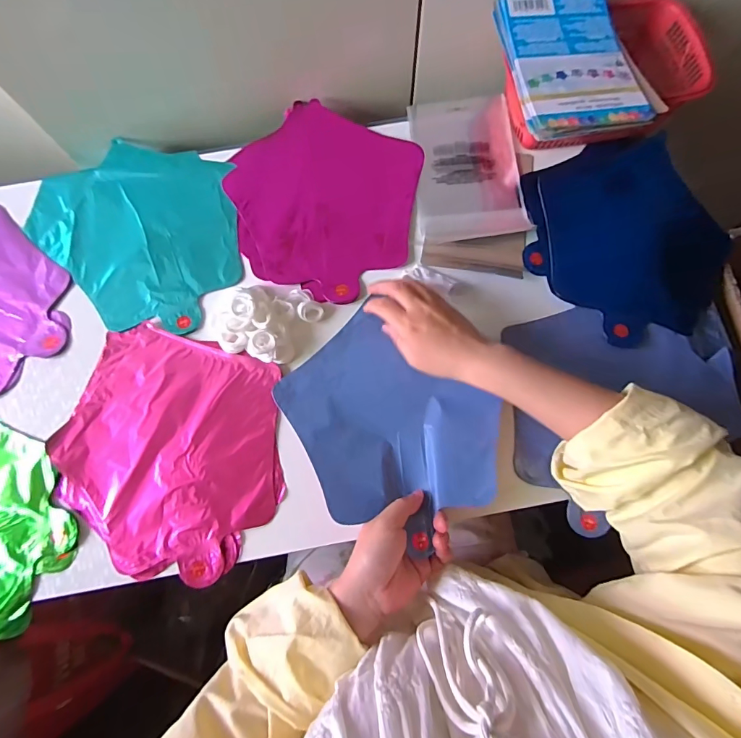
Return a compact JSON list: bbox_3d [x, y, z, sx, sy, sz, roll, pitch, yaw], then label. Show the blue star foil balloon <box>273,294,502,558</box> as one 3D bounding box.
[{"bbox_3d":[0.017,0.054,0.427,0.178,0.038,0.222,-40,78,-9],"label":"blue star foil balloon"}]

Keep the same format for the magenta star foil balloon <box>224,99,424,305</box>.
[{"bbox_3d":[-0.059,-0.203,0.495,0.231,0.018,0.226,22,77,7],"label":"magenta star foil balloon"}]

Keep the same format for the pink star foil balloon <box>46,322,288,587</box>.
[{"bbox_3d":[-0.203,0.081,0.433,0.235,0.010,0.223,20,77,6],"label":"pink star foil balloon"}]

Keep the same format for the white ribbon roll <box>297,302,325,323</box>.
[{"bbox_3d":[-0.066,-0.063,0.460,0.026,0.015,0.022,-20,76,-4],"label":"white ribbon roll"}]

